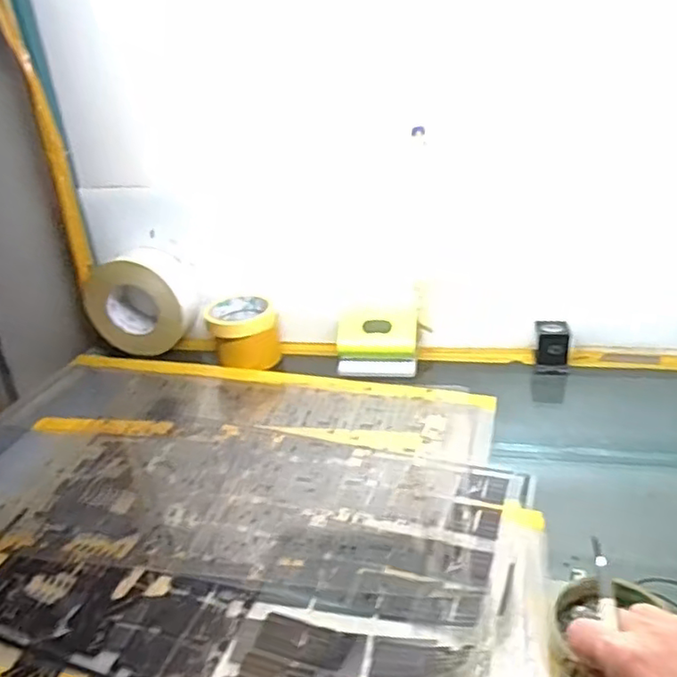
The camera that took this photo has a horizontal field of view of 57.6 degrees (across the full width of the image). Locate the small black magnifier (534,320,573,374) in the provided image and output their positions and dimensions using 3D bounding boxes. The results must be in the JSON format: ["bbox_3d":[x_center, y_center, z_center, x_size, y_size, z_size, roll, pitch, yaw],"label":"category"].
[{"bbox_3d":[0.267,0.012,0.773,0.043,0.053,0.048,5,28,19],"label":"small black magnifier"}]

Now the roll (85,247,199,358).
[{"bbox_3d":[-0.272,-0.048,0.852,0.154,0.128,0.055,-5,26,-1],"label":"roll"}]

